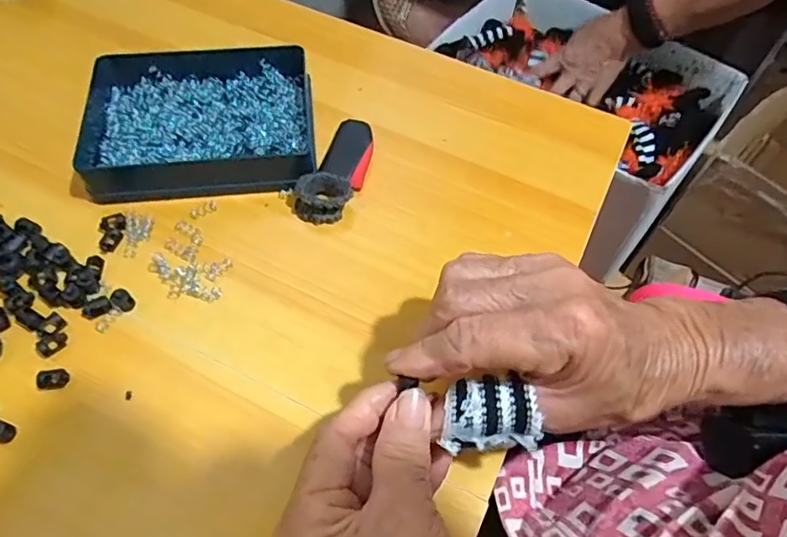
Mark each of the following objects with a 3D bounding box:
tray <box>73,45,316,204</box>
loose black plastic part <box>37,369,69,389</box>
[{"bbox_3d":[-0.134,-0.102,0.384,0.152,0.029,0.113,-5,59,-5],"label":"tray"},{"bbox_3d":[-0.183,0.059,0.299,0.014,0.007,0.009,-5,59,-5],"label":"loose black plastic part"}]

